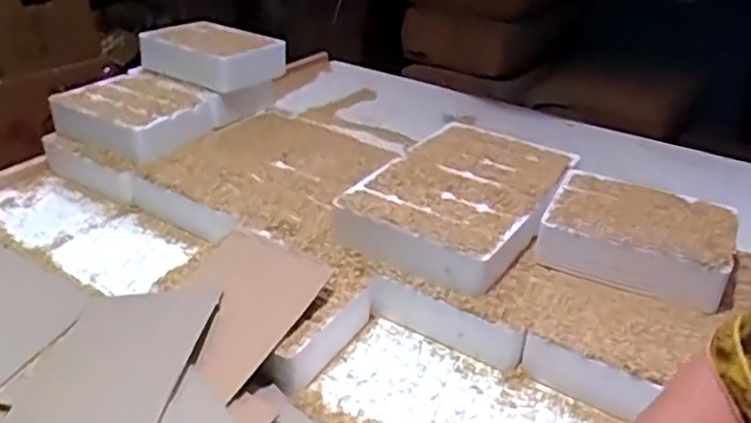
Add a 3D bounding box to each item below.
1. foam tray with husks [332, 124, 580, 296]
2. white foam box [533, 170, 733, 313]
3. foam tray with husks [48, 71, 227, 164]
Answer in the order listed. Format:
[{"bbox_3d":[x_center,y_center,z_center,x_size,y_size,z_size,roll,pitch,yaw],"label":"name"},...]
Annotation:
[{"bbox_3d":[0.149,-0.029,1.057,0.273,0.060,0.402,19,35,27],"label":"foam tray with husks"},{"bbox_3d":[0.386,0.036,0.980,0.257,0.080,0.182,18,34,26],"label":"white foam box"},{"bbox_3d":[-0.485,-0.203,1.351,0.286,0.067,0.247,18,34,26],"label":"foam tray with husks"}]

